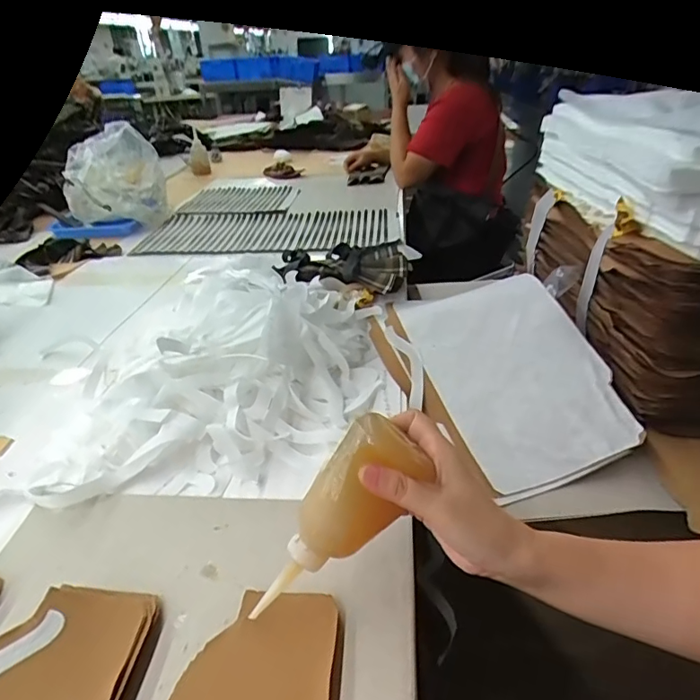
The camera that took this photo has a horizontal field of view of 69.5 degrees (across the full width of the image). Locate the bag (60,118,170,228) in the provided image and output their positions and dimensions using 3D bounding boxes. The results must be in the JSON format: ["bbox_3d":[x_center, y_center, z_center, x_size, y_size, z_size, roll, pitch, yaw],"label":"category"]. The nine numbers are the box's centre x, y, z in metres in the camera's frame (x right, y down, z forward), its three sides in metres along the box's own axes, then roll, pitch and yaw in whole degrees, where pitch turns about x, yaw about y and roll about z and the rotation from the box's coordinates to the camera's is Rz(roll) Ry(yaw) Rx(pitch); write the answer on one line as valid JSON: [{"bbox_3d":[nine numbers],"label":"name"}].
[{"bbox_3d":[-0.565,-0.408,1.217,0.226,0.223,0.156,-18,34,-23],"label":"bag"}]

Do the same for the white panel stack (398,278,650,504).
[{"bbox_3d":[0.182,0.011,0.603,0.172,0.032,0.312,-26,52,3],"label":"white panel stack"}]

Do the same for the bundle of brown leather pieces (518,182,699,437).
[{"bbox_3d":[0.393,-0.092,0.679,0.229,0.192,0.411,-2,32,3],"label":"bundle of brown leather pieces"}]

